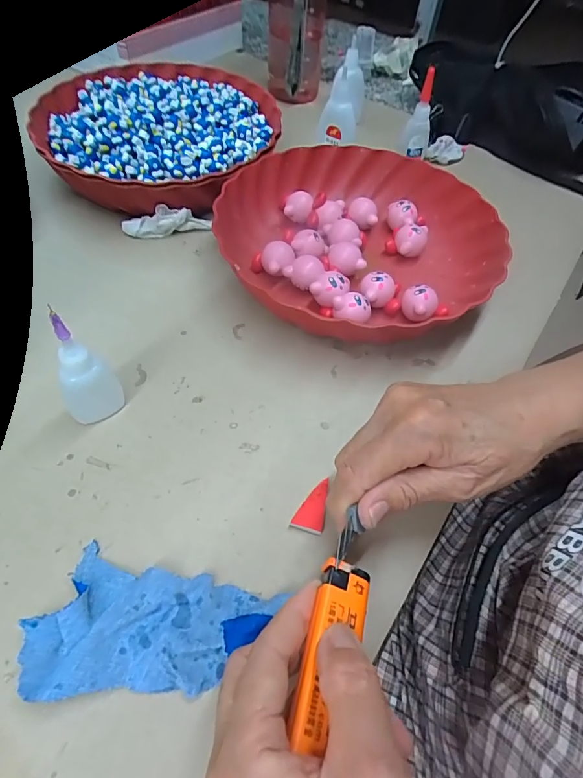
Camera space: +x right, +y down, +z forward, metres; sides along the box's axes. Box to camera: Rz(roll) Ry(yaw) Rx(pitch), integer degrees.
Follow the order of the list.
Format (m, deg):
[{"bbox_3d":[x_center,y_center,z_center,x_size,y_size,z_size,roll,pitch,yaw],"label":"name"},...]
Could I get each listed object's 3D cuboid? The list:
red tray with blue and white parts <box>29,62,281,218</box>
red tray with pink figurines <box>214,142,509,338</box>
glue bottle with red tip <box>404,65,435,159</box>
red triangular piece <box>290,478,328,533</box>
[{"bbox_3d":[-0.131,-0.263,0.448,0.233,0.065,0.241,-24,58,-18],"label":"red tray with blue and white parts"},{"bbox_3d":[0.058,-0.135,0.378,0.239,0.048,0.234,-23,58,-18],"label":"red tray with pink figurines"},{"bbox_3d":[0.144,-0.297,0.469,0.025,0.094,0.025,23,56,14],"label":"glue bottle with red tip"},{"bbox_3d":[0.013,0.071,0.261,0.018,0.007,0.033,14,55,7],"label":"red triangular piece"}]

